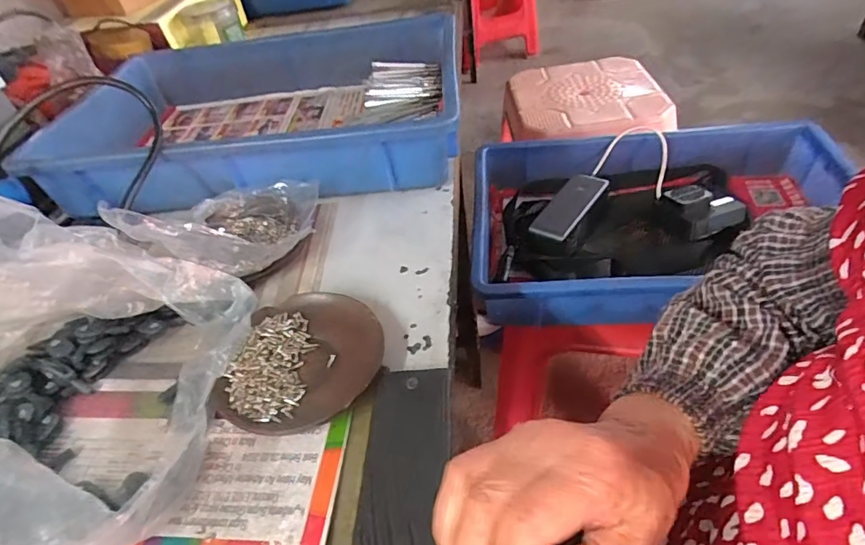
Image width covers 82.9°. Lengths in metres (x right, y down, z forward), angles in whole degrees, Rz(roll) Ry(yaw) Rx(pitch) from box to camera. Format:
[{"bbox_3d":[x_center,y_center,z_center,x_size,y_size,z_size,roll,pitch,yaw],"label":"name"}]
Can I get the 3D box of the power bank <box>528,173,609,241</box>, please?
[{"bbox_3d":[0.175,-0.086,0.609,0.048,0.013,0.127,24,56,29],"label":"power bank"}]

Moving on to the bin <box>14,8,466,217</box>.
[{"bbox_3d":[-0.186,-0.185,0.561,0.413,0.083,0.287,-3,44,4],"label":"bin"}]

